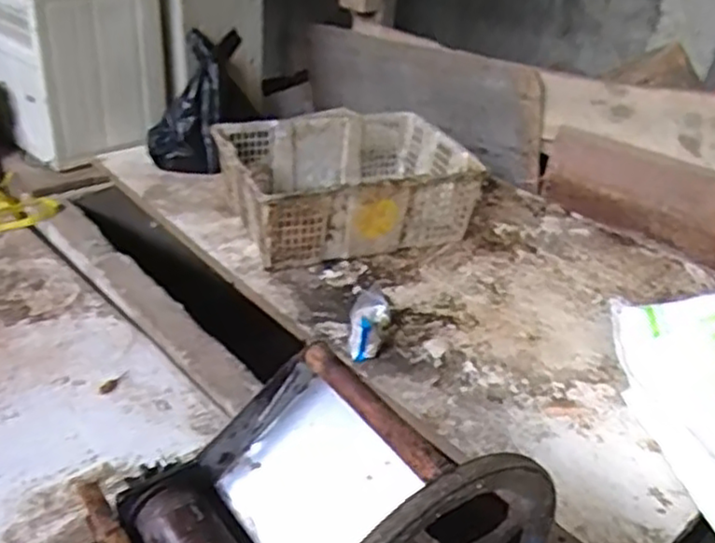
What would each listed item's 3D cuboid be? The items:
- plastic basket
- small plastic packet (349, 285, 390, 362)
[{"bbox_3d":[-0.023,-0.180,1.456,0.467,0.177,0.340,-10,34,-22],"label":"plastic basket"},{"bbox_3d":[0.019,0.085,1.135,0.060,0.065,0.142,4,31,-1],"label":"small plastic packet"}]

